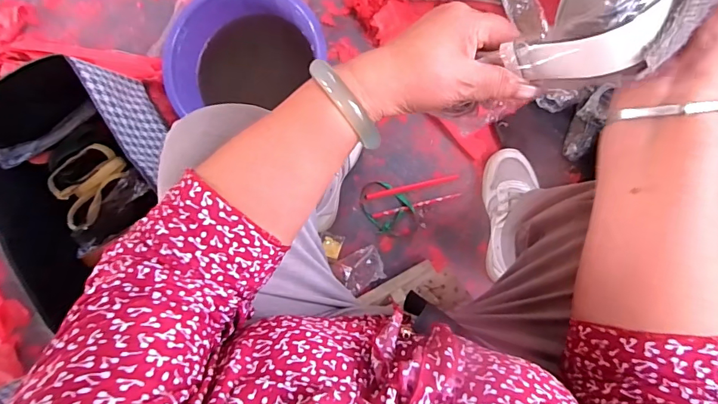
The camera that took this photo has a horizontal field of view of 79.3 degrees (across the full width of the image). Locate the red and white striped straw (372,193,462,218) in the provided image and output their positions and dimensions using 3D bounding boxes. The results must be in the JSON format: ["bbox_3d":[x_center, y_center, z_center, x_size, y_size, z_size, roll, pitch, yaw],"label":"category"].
[{"bbox_3d":[0.107,0.006,0.820,0.167,0.011,0.009,-15,87,8],"label":"red and white striped straw"}]

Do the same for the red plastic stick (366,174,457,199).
[{"bbox_3d":[0.099,-0.029,0.822,0.176,0.010,0.012,-13,87,8],"label":"red plastic stick"}]

